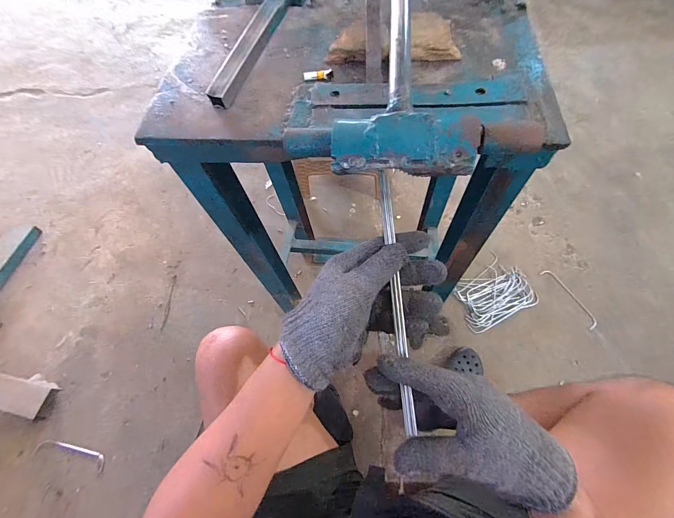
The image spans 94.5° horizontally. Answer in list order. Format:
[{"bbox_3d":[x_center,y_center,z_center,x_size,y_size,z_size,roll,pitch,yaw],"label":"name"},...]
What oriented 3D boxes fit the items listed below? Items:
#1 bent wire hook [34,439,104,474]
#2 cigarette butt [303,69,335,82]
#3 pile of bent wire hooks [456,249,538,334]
[{"bbox_3d":[-0.723,0.529,0.840,0.227,0.010,0.048,10,67,7],"label":"bent wire hook"},{"bbox_3d":[-0.020,-0.200,0.340,0.032,0.007,0.010,-3,63,3],"label":"cigarette butt"},{"bbox_3d":[0.476,0.100,0.956,0.234,0.027,0.177,-24,64,-8],"label":"pile of bent wire hooks"}]

